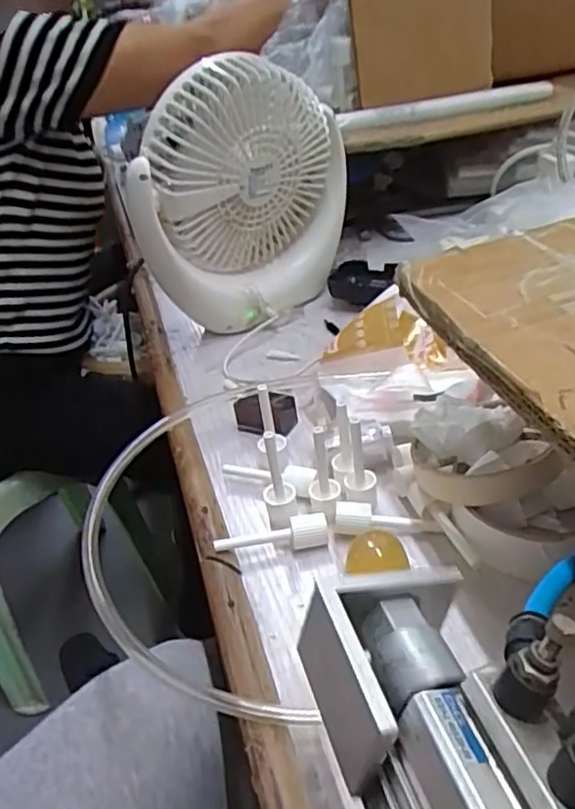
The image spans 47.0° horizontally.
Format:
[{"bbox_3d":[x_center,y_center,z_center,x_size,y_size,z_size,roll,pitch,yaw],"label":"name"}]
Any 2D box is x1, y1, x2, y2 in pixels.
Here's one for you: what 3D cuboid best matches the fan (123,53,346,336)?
[{"bbox_3d":[-0.040,-0.175,0.570,0.186,0.197,0.074,-35,41,-31],"label":"fan"}]

